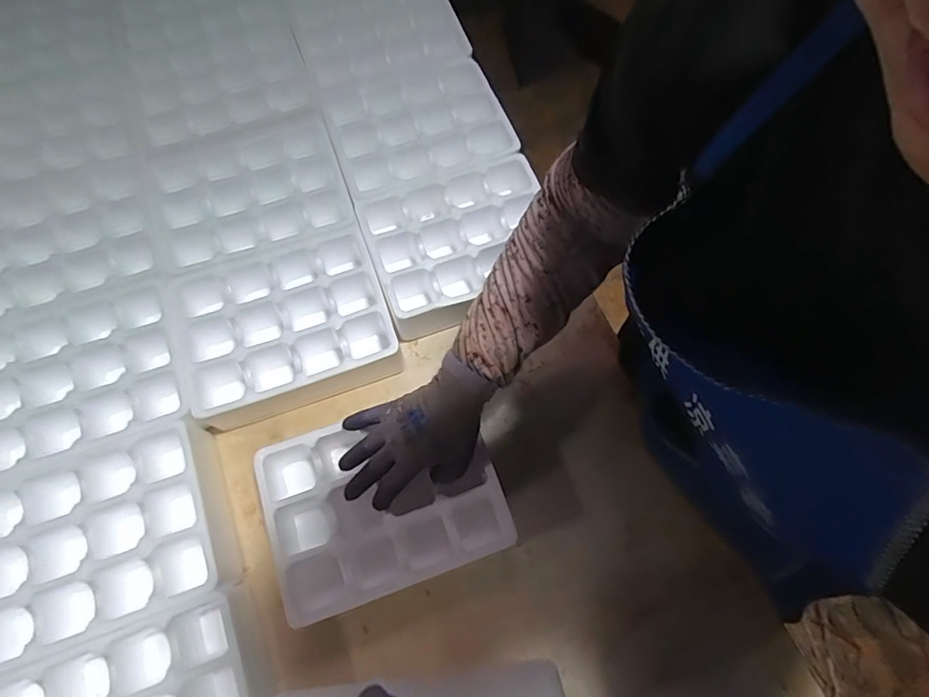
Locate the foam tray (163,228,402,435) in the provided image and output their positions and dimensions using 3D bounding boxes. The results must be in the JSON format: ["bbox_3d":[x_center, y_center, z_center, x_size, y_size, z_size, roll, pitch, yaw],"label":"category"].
[{"bbox_3d":[-0.223,-0.022,0.642,0.246,0.080,0.201,-19,71,-10],"label":"foam tray"}]

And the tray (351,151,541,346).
[{"bbox_3d":[-0.005,-0.136,0.684,0.235,0.081,0.185,-18,71,-10],"label":"tray"}]

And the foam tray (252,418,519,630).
[{"bbox_3d":[-0.089,0.171,0.579,0.246,0.080,0.184,-19,69,-5],"label":"foam tray"}]

